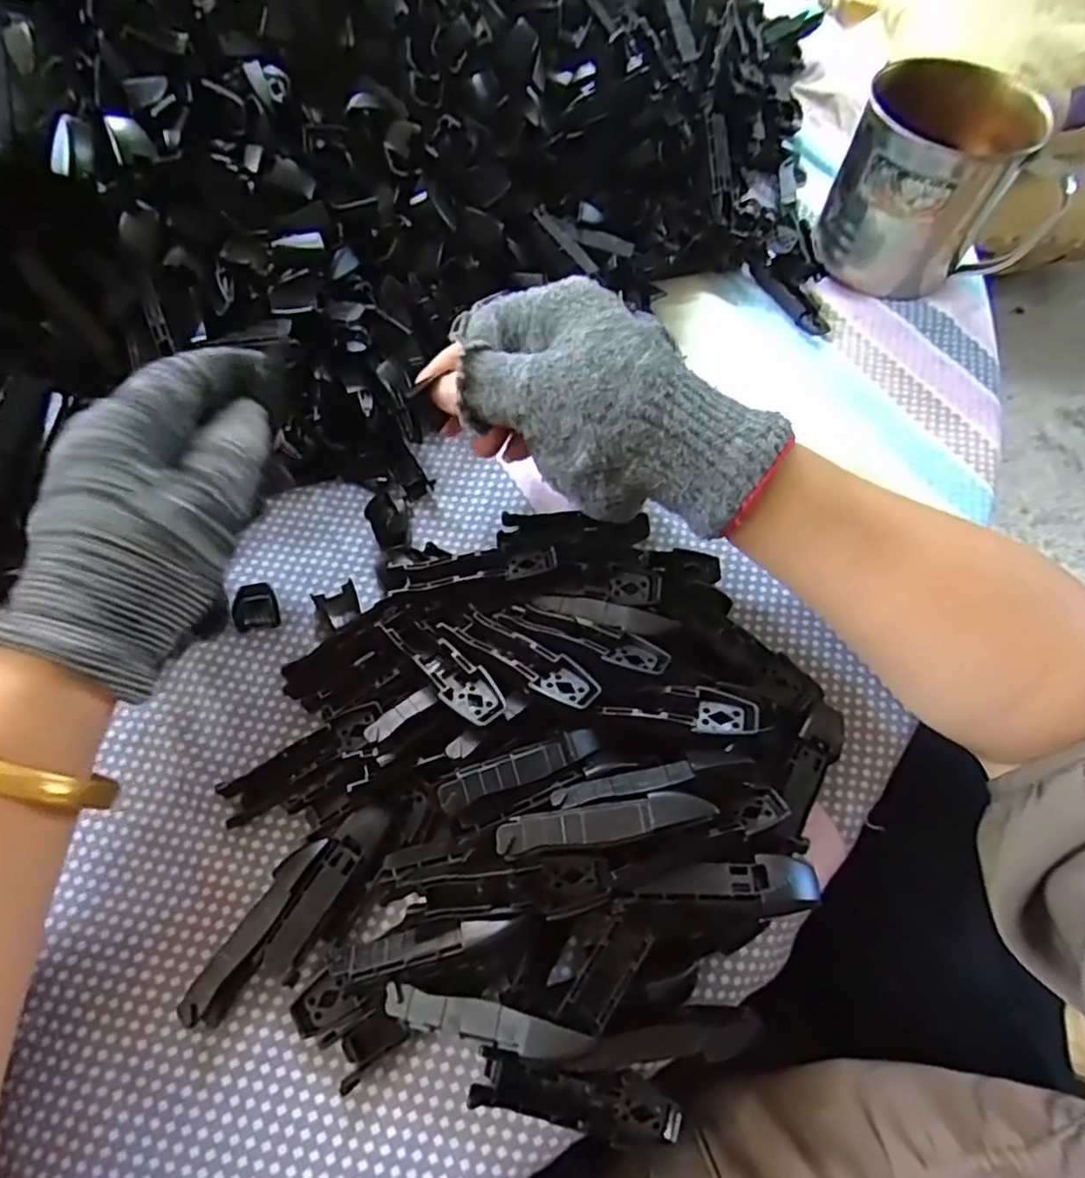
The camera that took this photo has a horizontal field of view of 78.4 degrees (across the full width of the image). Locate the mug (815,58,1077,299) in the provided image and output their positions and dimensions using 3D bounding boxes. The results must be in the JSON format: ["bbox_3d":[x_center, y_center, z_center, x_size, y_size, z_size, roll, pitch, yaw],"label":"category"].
[{"bbox_3d":[0.222,-0.230,0.379,0.106,0.080,0.085,4,65,2],"label":"mug"}]

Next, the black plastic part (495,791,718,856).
[{"bbox_3d":[0.019,0.073,0.208,0.066,0.008,0.012,-8,65,-3],"label":"black plastic part"}]

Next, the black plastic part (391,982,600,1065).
[{"bbox_3d":[-0.018,0.136,0.208,0.068,0.004,0.011,-1,64,21],"label":"black plastic part"}]

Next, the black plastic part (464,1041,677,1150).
[{"bbox_3d":[0.011,0.171,0.224,0.068,0.010,0.017,12,66,6],"label":"black plastic part"}]

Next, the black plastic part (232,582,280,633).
[{"bbox_3d":[-0.131,0.008,0.303,0.019,0.006,0.022,-14,66,-6],"label":"black plastic part"}]

